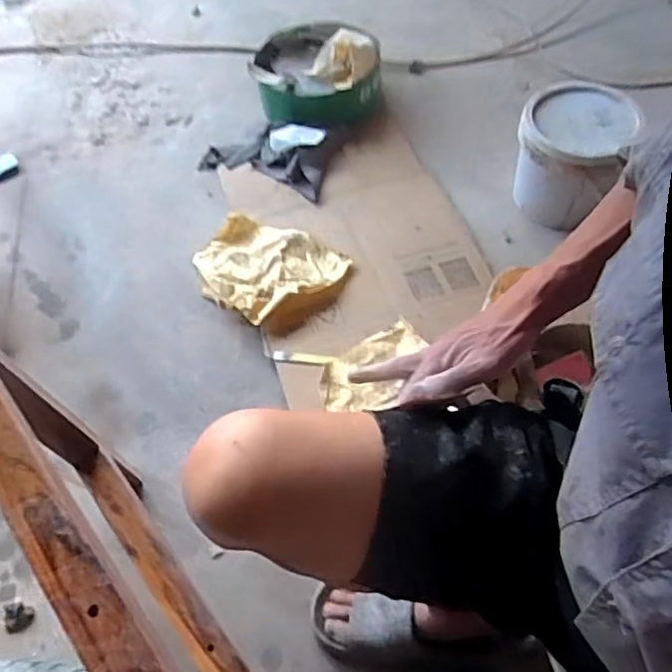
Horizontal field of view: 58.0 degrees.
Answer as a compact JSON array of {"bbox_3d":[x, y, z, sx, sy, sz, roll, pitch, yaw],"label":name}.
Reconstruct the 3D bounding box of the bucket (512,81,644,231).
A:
[{"bbox_3d":[0.419,-0.325,1.098,0.176,0.186,0.203,26,63,20],"label":"bucket"}]

